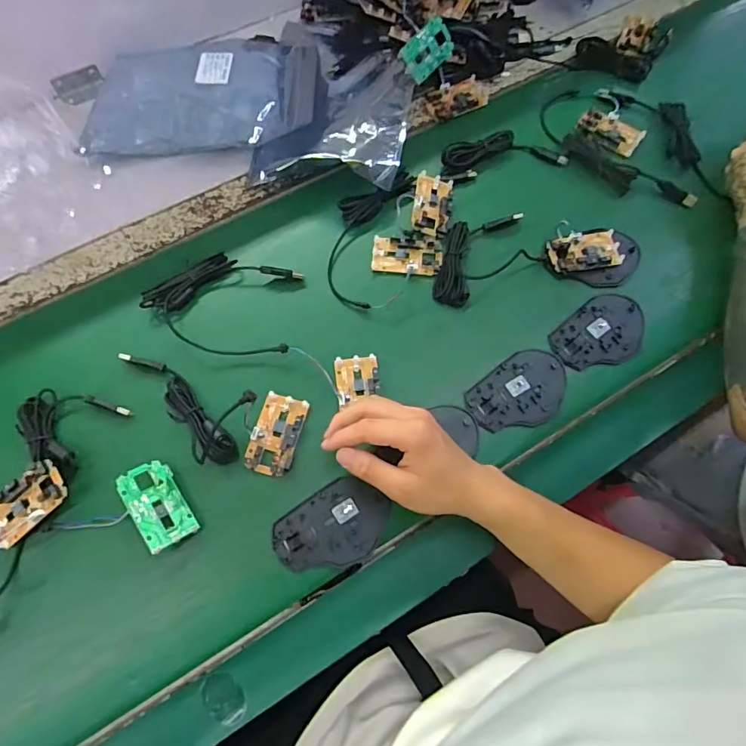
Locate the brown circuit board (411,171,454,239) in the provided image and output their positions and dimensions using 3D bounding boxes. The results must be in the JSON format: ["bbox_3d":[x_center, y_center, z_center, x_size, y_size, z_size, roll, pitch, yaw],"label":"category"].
[{"bbox_3d":[0.070,-0.197,0.570,0.043,0.010,0.082,8,68,3],"label":"brown circuit board"}]

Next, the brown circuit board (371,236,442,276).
[{"bbox_3d":[0.038,-0.133,0.553,0.077,0.007,0.042,5,68,1],"label":"brown circuit board"}]

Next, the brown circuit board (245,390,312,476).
[{"bbox_3d":[-0.094,0.059,0.477,0.044,0.012,0.077,13,68,5],"label":"brown circuit board"}]

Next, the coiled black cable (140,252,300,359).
[{"bbox_3d":[-0.160,-0.075,0.521,0.154,0.023,0.112,7,68,2],"label":"coiled black cable"}]

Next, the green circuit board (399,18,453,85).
[{"bbox_3d":[0.069,-0.401,0.610,0.078,0.009,0.046,-49,120,-15],"label":"green circuit board"}]

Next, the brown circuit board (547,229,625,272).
[{"bbox_3d":[0.239,-0.137,0.555,0.079,0.016,0.047,-11,68,-5],"label":"brown circuit board"}]

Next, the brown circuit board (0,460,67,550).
[{"bbox_3d":[-0.314,0.119,0.441,0.076,0.014,0.044,-38,79,2],"label":"brown circuit board"}]

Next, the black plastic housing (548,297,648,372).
[{"bbox_3d":[0.245,-0.042,0.525,0.106,0.005,0.072,-35,72,-14],"label":"black plastic housing"}]

